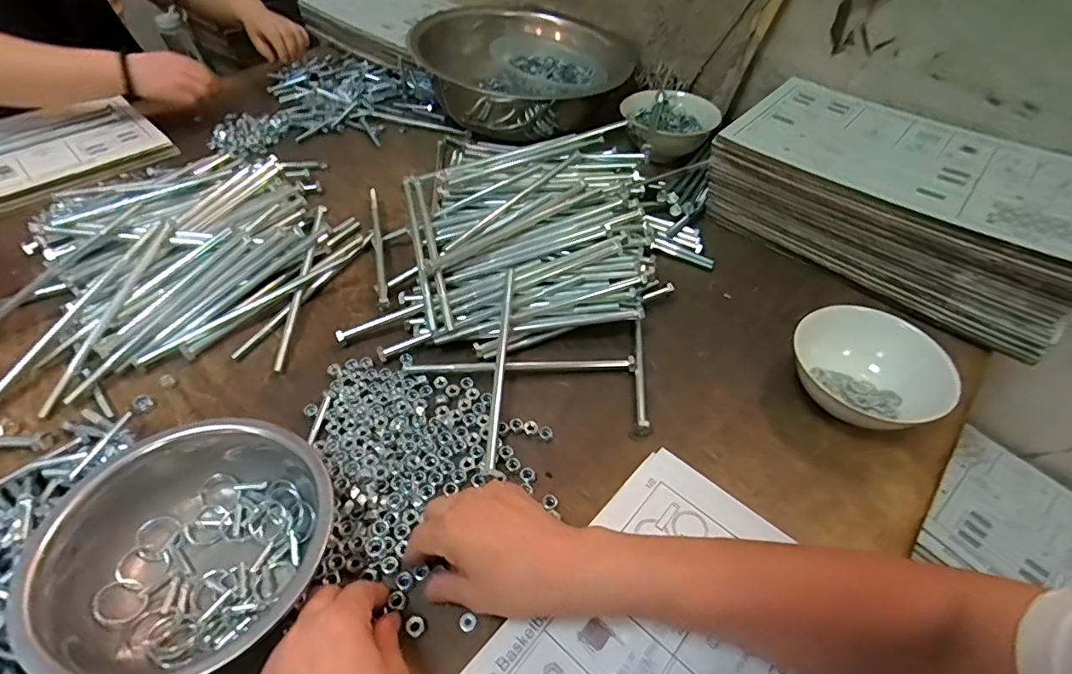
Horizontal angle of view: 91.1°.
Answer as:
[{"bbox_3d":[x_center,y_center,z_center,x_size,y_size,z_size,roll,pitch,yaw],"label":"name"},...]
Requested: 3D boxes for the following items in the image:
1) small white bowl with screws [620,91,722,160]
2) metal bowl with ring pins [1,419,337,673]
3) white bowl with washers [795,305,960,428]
[{"bbox_3d":[0.201,-0.314,0.801,0.144,0.057,0.166,3,48,2],"label":"small white bowl with screws"},{"bbox_3d":[-0.231,0.144,0.356,0.161,0.077,0.169,11,49,9],"label":"metal bowl with ring pins"},{"bbox_3d":[0.301,0.038,0.485,0.119,0.056,0.121,0,48,0],"label":"white bowl with washers"}]

